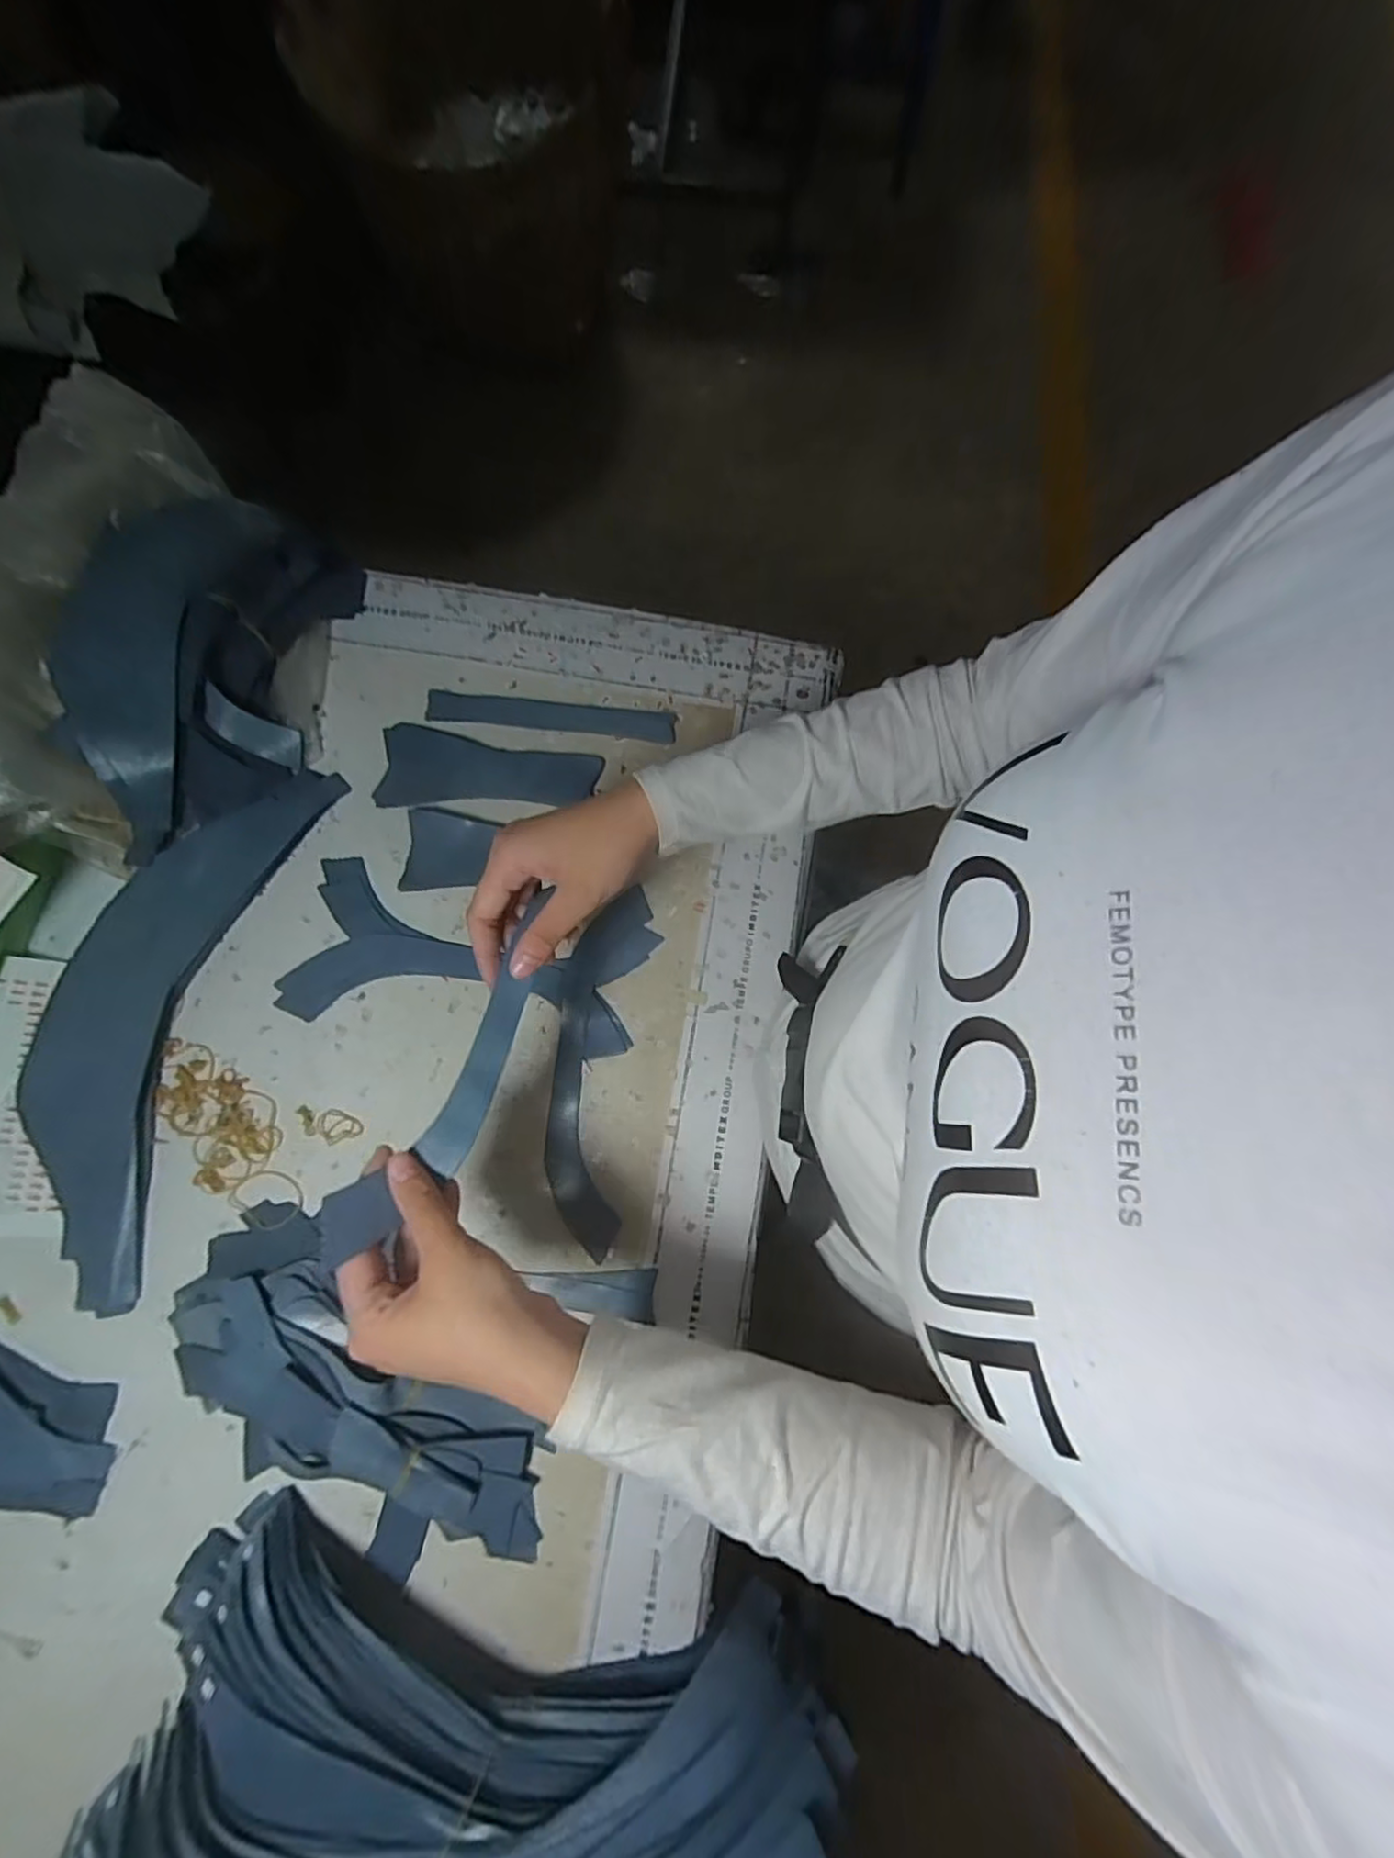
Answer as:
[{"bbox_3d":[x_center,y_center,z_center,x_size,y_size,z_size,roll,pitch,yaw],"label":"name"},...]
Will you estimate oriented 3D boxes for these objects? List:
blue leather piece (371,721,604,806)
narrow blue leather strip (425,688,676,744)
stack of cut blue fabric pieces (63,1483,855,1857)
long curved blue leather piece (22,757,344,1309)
[{"bbox_3d":[-0.159,-0.124,0.527,0.165,0.005,0.062,2,77,-1],"label":"blue leather piece"},{"bbox_3d":[-0.116,-0.170,0.543,0.194,0.004,0.026,6,77,0],"label":"narrow blue leather strip"},{"bbox_3d":[-0.117,0.408,0.314,0.341,0.164,0.148,7,77,0],"label":"stack of cut blue fabric pieces"},{"bbox_3d":[-0.374,0.047,0.473,0.120,0.019,0.368,16,77,2],"label":"long curved blue leather piece"}]

